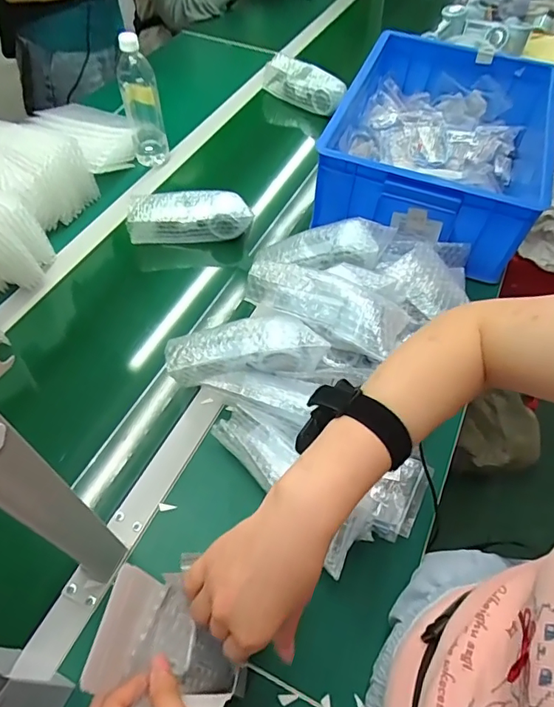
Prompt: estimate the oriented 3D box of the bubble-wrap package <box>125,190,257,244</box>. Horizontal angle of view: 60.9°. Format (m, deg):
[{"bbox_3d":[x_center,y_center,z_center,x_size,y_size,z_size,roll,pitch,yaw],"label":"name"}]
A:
[{"bbox_3d":[-0.148,-0.234,0.811,0.199,0.069,0.061,-3,55,-5],"label":"bubble-wrap package"}]

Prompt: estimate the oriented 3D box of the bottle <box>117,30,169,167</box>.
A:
[{"bbox_3d":[-0.247,-0.463,0.862,0.063,0.212,0.052,-10,56,-10],"label":"bottle"}]

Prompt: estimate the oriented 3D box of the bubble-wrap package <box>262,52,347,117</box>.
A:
[{"bbox_3d":[0.063,-0.611,1.070,0.221,0.076,0.064,32,59,18],"label":"bubble-wrap package"}]

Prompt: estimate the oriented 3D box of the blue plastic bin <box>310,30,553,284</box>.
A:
[{"bbox_3d":[0.301,-0.381,0.851,0.373,0.138,0.454,20,56,11],"label":"blue plastic bin"}]

